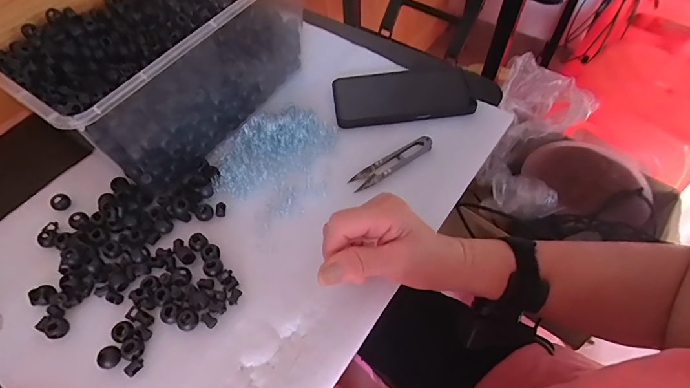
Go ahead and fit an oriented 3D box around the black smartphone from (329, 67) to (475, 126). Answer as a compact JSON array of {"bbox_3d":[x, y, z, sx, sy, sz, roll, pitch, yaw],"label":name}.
[{"bbox_3d":[0.067,-0.120,0.476,0.159,0.016,0.080,-8,58,-3],"label":"black smartphone"}]

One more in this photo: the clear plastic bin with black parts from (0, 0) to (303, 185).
[{"bbox_3d":[-0.228,-0.182,0.454,0.302,0.131,0.300,30,63,19],"label":"clear plastic bin with black parts"}]

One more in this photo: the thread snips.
[{"bbox_3d":[0.051,-0.034,0.430,0.099,0.017,0.021,-27,60,-14],"label":"thread snips"}]

